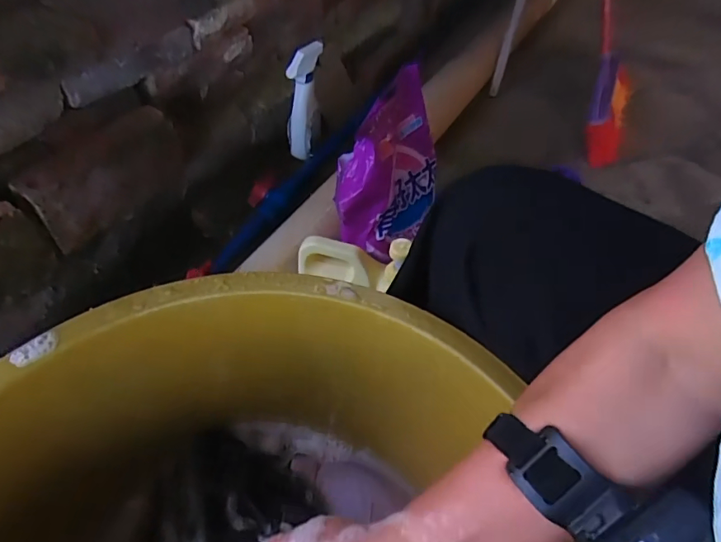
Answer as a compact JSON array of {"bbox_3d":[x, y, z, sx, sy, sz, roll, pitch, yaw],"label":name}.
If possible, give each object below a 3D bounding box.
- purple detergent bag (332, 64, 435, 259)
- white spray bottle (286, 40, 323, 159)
[{"bbox_3d":[0.051,-0.175,0.714,0.182,0.274,0.080,-1,4,-42],"label":"purple detergent bag"},{"bbox_3d":[-0.106,-0.320,0.876,0.049,0.202,0.069,14,51,6],"label":"white spray bottle"}]

